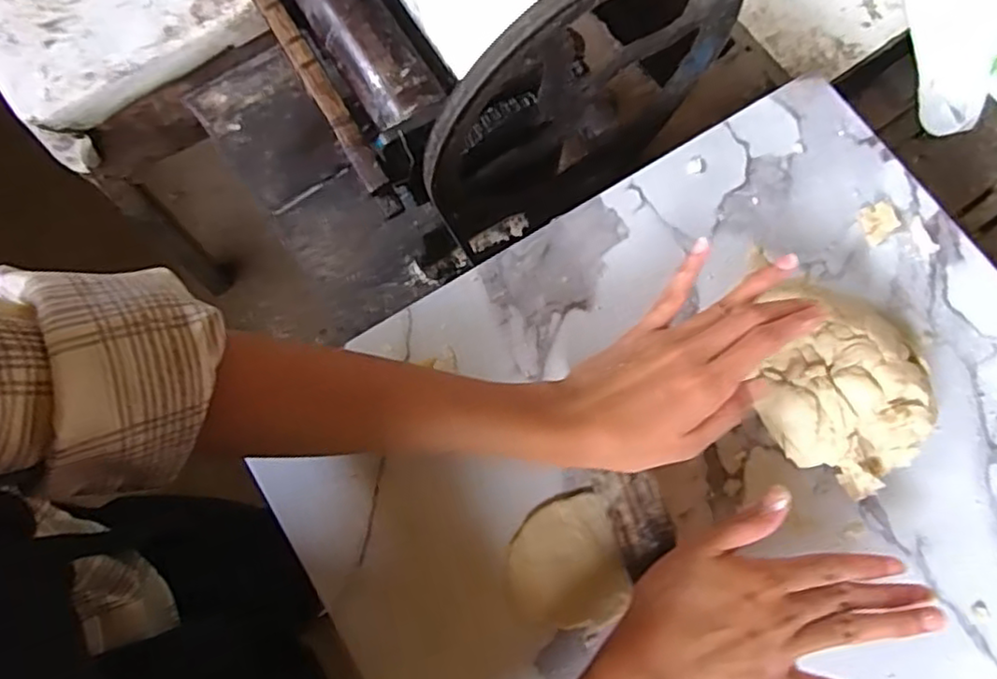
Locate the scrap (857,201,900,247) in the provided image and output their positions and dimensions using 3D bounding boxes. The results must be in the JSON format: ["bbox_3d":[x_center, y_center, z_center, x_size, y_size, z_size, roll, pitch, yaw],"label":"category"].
[{"bbox_3d":[0.268,-0.082,0.462,0.026,0.006,0.028,-16,78,-6],"label":"scrap"}]

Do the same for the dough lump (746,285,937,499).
[{"bbox_3d":[0.209,0.033,0.403,0.120,0.058,0.101,23,75,6],"label":"dough lump"}]

